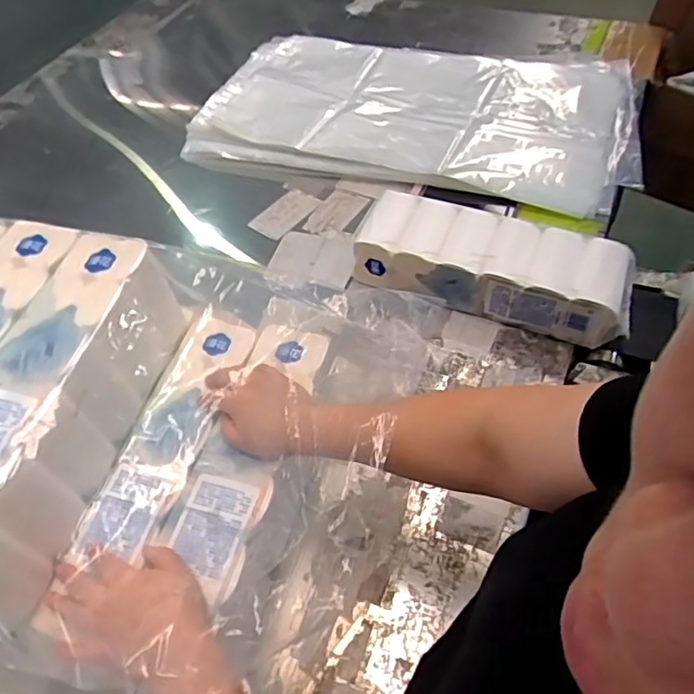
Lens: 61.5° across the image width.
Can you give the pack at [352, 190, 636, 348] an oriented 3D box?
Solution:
[{"bbox_3d":[0.218,-0.125,0.880,0.393,0.101,0.134,18,57,18],"label":"pack"}]

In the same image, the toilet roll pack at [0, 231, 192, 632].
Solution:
[{"bbox_3d":[-0.291,0.061,0.590,0.106,0.130,0.372,6,54,10],"label":"toilet roll pack"}]

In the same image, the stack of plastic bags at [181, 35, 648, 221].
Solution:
[{"bbox_3d":[0.154,-0.514,1.231,0.881,0.055,0.525,13,55,14],"label":"stack of plastic bags"}]

